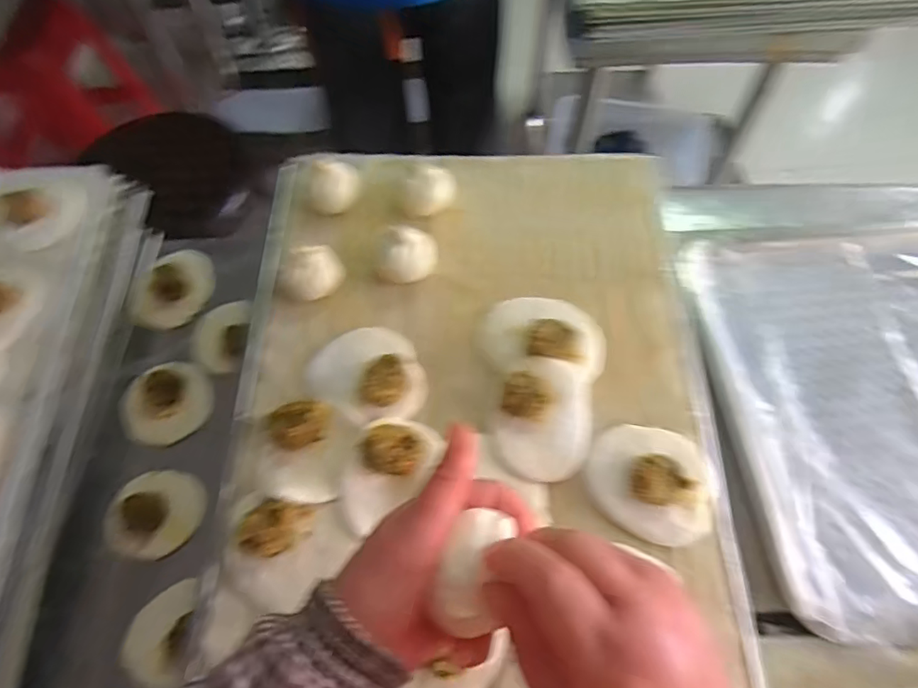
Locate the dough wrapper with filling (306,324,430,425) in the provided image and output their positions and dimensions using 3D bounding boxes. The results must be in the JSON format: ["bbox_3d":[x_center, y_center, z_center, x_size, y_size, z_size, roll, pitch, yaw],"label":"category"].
[{"bbox_3d":[-0.082,0.022,0.477,0.093,0.028,0.098,0,62,1],"label":"dough wrapper with filling"}]

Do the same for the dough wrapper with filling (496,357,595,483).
[{"bbox_3d":[0.072,0.057,0.453,0.076,0.031,0.100,10,63,6],"label":"dough wrapper with filling"}]

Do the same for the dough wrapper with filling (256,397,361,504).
[{"bbox_3d":[-0.125,0.082,0.439,0.078,0.033,0.078,0,62,1],"label":"dough wrapper with filling"}]

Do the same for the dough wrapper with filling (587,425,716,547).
[{"bbox_3d":[0.152,0.105,0.428,0.095,0.026,0.087,0,62,1],"label":"dough wrapper with filling"}]

